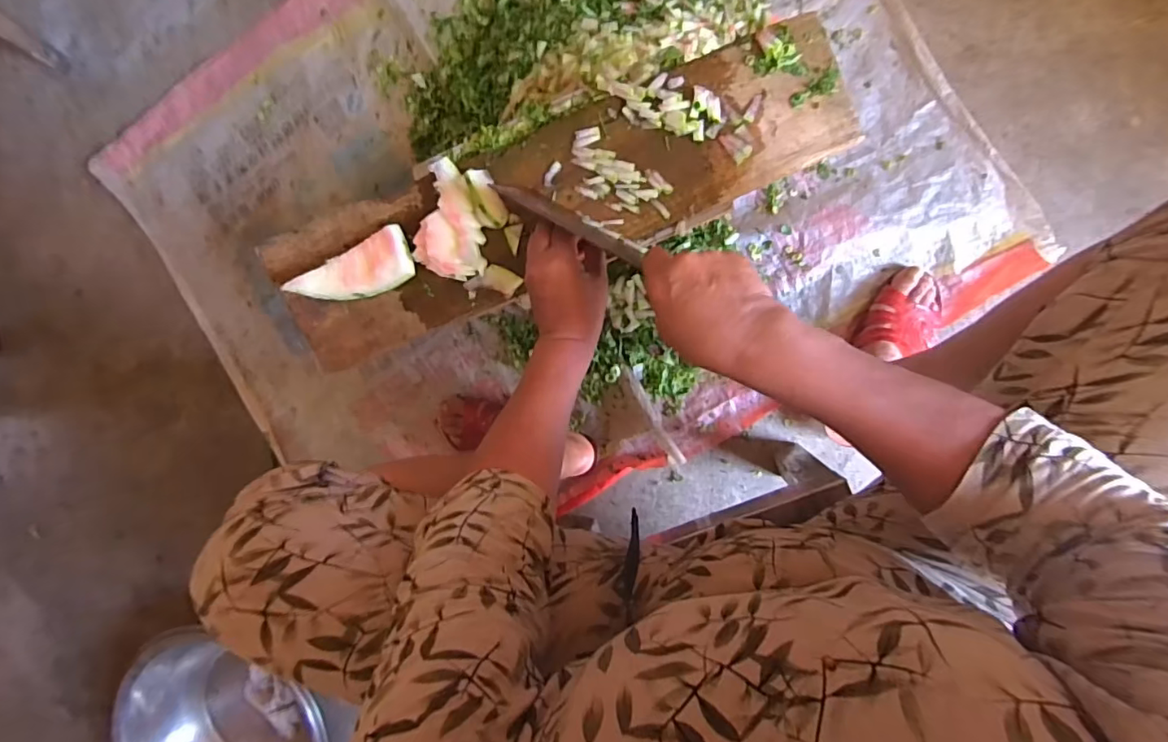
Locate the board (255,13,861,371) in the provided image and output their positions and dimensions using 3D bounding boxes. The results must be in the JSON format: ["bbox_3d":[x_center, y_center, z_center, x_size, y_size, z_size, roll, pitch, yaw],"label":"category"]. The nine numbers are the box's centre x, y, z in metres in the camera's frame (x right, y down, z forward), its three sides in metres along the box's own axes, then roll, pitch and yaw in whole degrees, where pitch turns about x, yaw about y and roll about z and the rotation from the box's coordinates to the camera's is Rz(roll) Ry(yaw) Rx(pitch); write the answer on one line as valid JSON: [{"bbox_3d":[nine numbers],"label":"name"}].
[{"bbox_3d":[-0.042,-0.173,0.553,0.613,0.016,0.150,-21,90,9],"label":"board"}]

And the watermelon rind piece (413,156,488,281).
[{"bbox_3d":[-0.141,-0.157,0.548,0.066,0.025,0.121,-3,93,9],"label":"watermelon rind piece"}]

